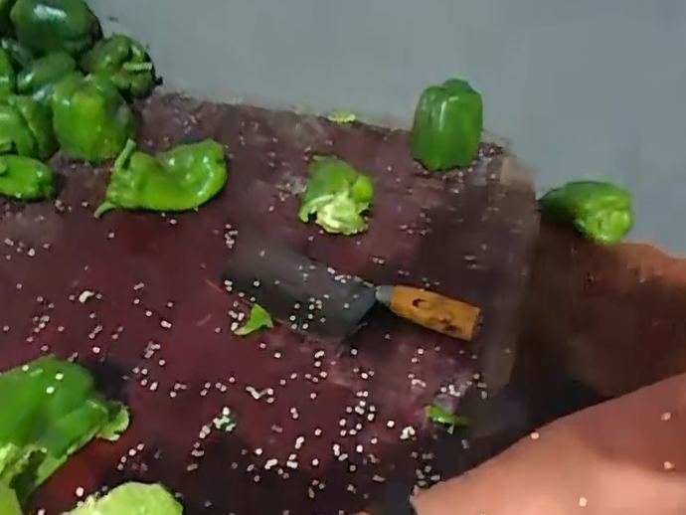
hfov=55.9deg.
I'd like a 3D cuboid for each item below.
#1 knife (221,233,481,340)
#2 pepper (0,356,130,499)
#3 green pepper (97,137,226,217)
[{"bbox_3d":[-0.011,0.035,0.609,0.259,0.032,0.083,21,47,22],"label":"knife"},{"bbox_3d":[-0.228,0.123,0.476,0.065,0.085,0.118,33,52,31],"label":"pepper"},{"bbox_3d":[-0.200,-0.084,0.723,0.150,0.067,0.059,-18,46,-18],"label":"green pepper"}]

